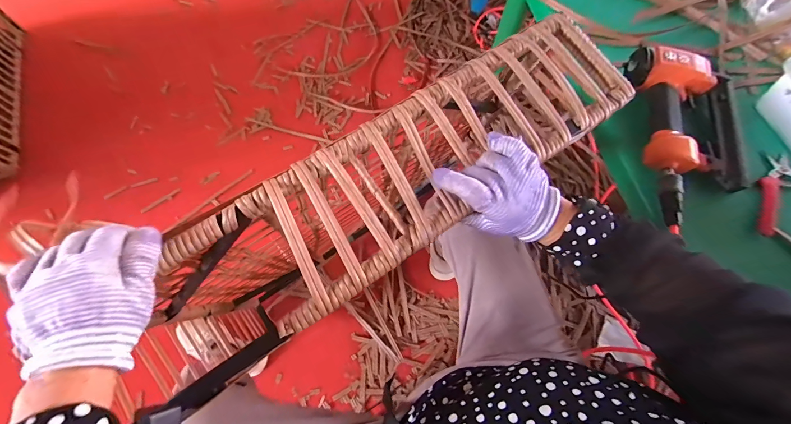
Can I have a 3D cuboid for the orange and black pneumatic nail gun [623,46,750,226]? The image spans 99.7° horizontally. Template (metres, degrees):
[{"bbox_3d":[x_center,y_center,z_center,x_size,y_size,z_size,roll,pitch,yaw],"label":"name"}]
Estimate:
[{"bbox_3d":[0.433,-0.122,0.474,0.134,0.048,0.265,0,69,1],"label":"orange and black pneumatic nail gun"}]

